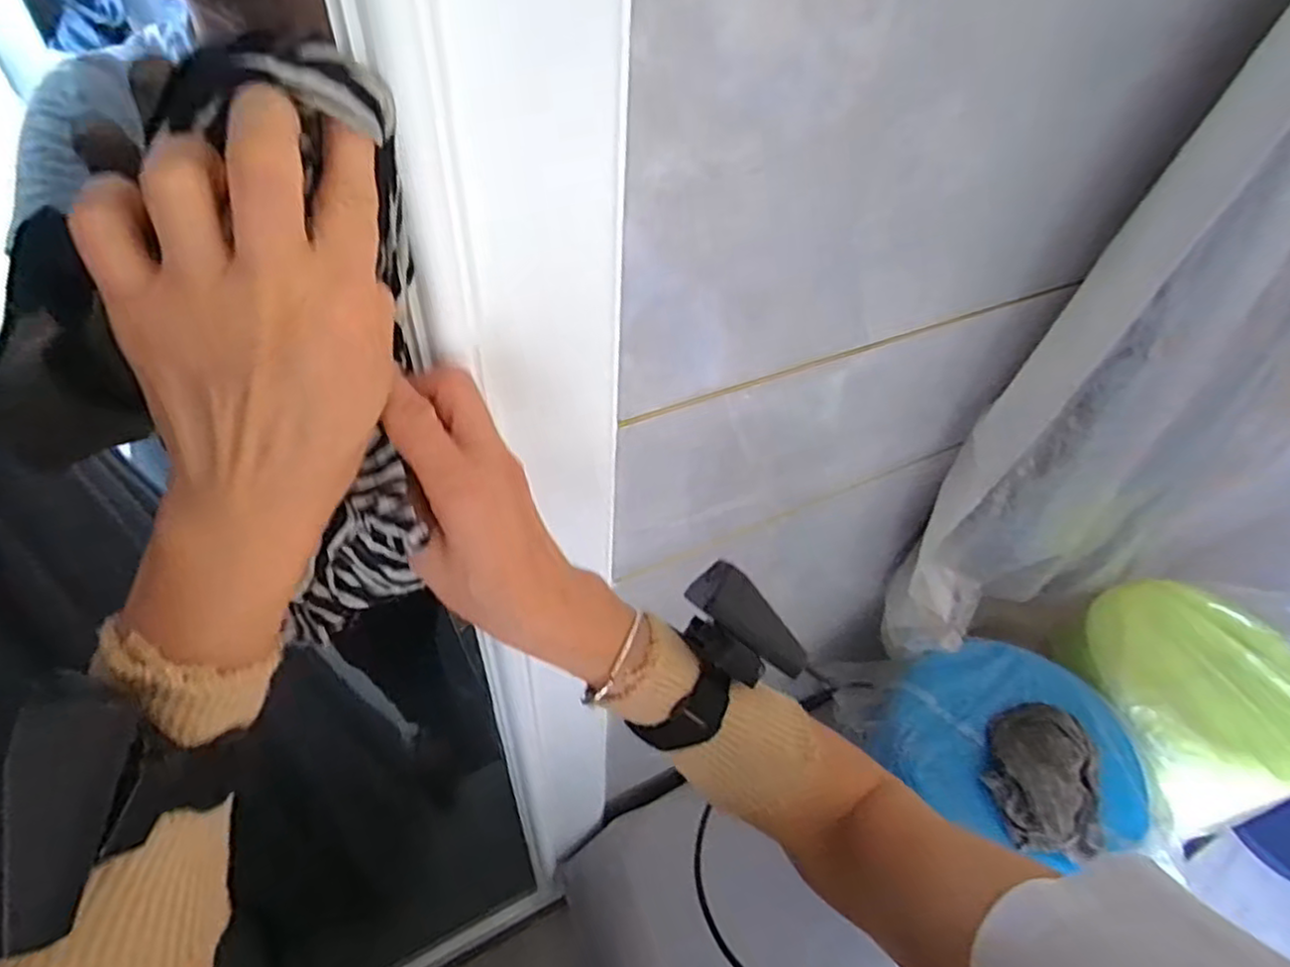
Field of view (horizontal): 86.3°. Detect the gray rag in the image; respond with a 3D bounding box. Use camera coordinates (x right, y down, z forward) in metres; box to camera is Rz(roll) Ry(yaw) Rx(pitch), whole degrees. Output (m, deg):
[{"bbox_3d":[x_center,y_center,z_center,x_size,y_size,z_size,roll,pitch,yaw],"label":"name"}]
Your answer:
[{"bbox_3d":[0.476,0.344,0.818,0.122,0.042,0.174,15,48,9],"label":"gray rag"}]

